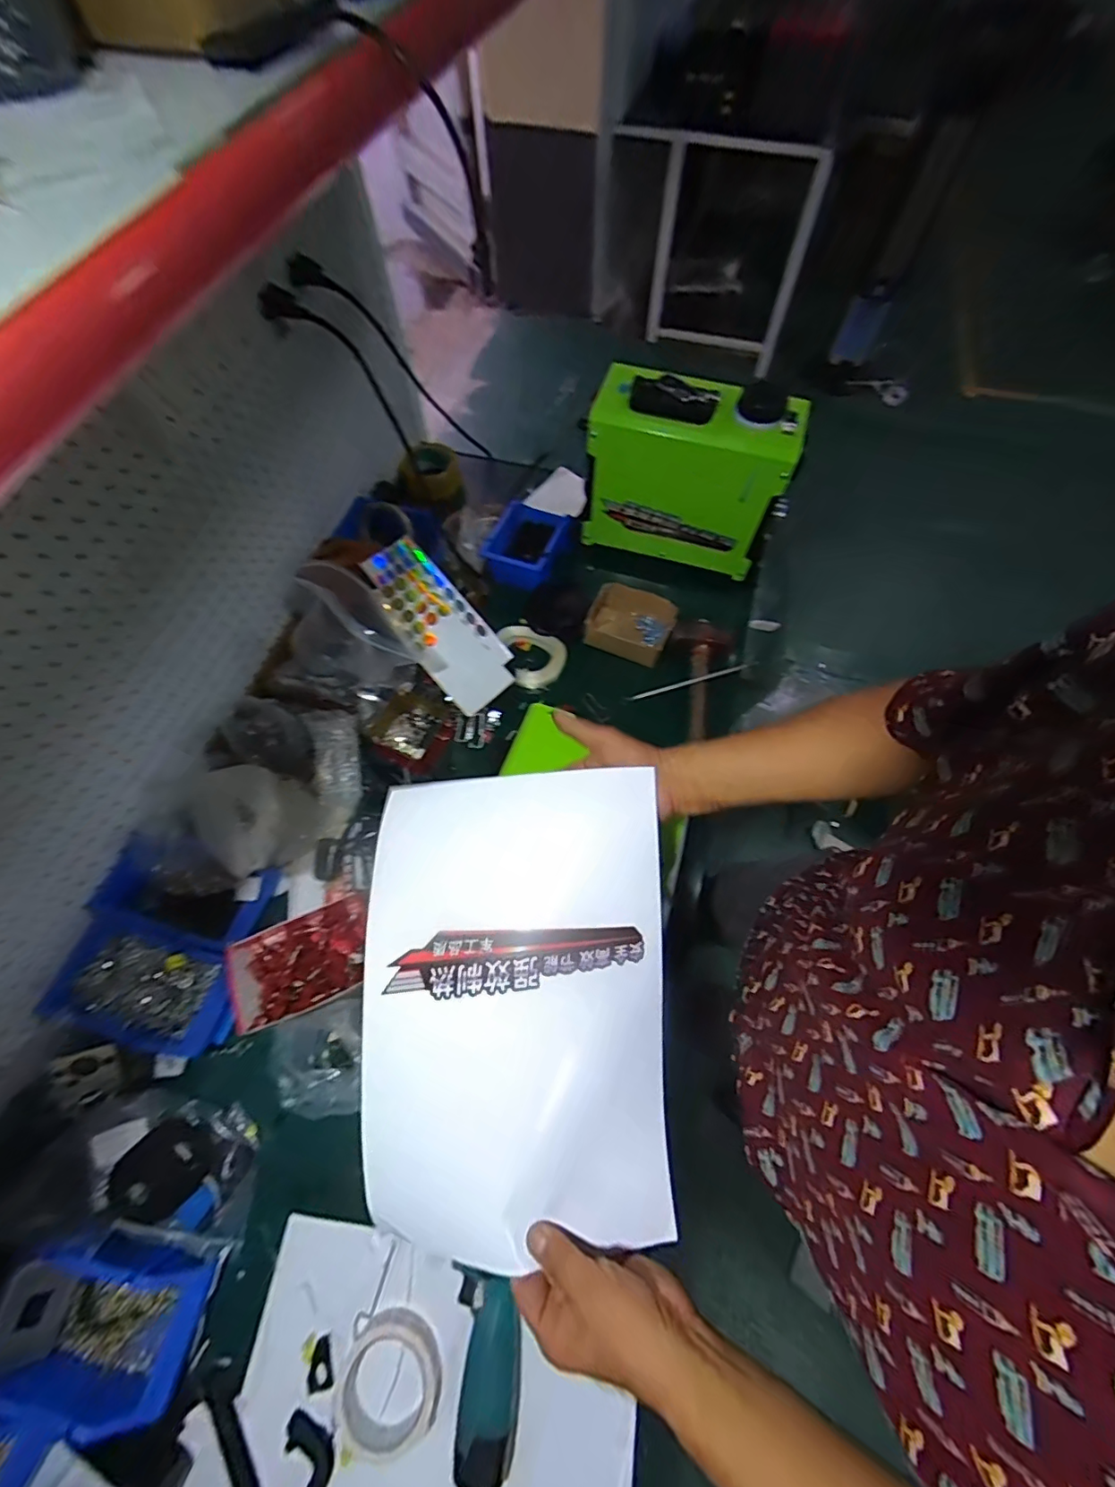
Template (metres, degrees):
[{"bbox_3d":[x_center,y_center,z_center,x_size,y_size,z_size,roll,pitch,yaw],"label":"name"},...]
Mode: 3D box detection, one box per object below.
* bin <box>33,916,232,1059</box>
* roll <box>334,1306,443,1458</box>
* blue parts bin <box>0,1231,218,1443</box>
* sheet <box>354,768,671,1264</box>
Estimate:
[{"bbox_3d":[-0.511,0.297,0.655,0.204,0.066,0.121,14,66,7],"label":"bin"},{"bbox_3d":[-0.164,0.627,0.519,0.099,0.032,0.095,0,65,0],"label":"roll"},{"bbox_3d":[-0.456,0.577,0.527,0.181,0.066,0.120,11,66,5],"label":"blue parts bin"},{"bbox_3d":[-0.041,0.221,0.480,0.270,0.114,0.373,2,65,1],"label":"sheet"}]

